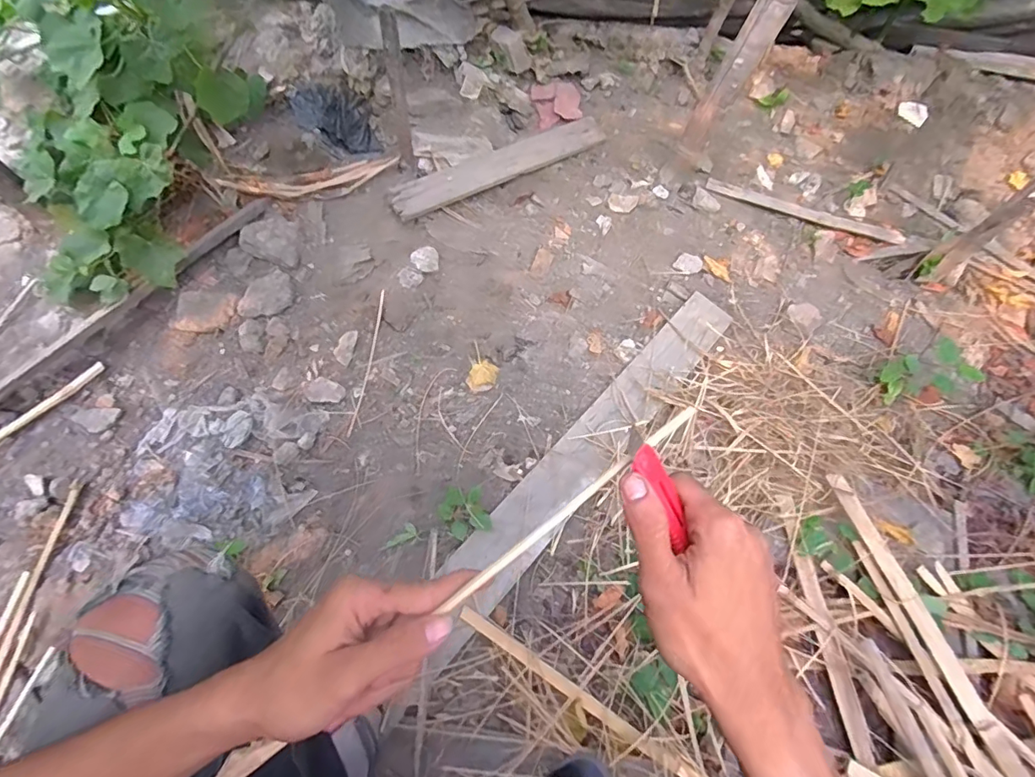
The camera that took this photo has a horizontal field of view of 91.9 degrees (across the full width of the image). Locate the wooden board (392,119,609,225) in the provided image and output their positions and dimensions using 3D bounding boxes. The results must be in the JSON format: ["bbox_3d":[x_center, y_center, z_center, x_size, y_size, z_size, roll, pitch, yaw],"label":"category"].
[{"bbox_3d":[-0.037,-0.557,1.245,0.593,0.016,0.094,-29,81,-17],"label":"wooden board"}]

